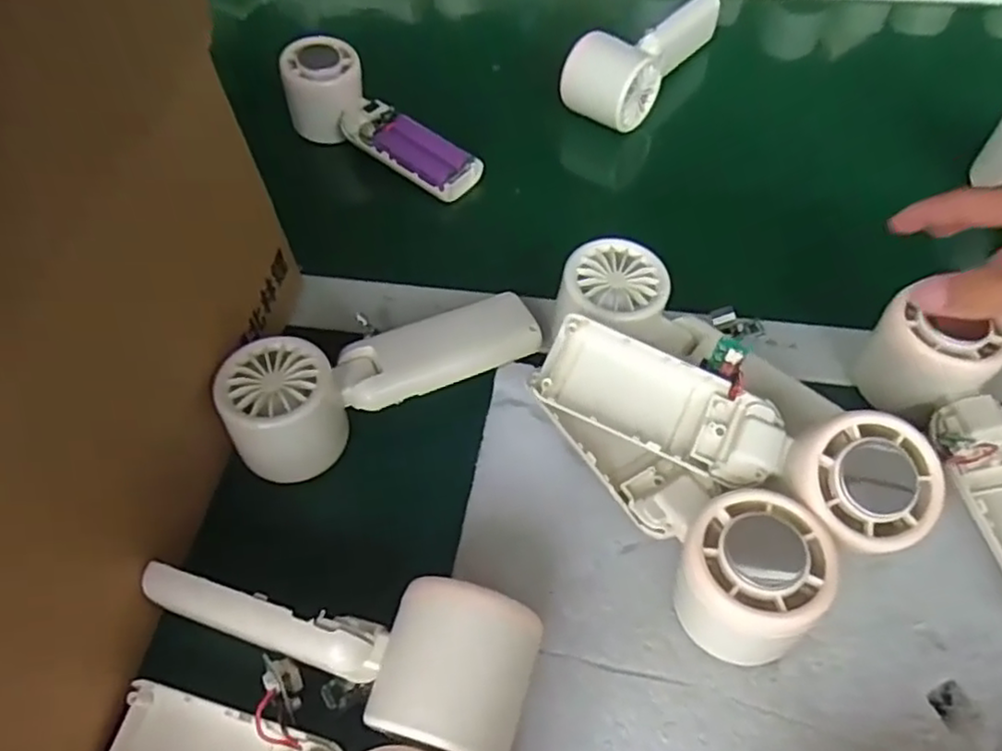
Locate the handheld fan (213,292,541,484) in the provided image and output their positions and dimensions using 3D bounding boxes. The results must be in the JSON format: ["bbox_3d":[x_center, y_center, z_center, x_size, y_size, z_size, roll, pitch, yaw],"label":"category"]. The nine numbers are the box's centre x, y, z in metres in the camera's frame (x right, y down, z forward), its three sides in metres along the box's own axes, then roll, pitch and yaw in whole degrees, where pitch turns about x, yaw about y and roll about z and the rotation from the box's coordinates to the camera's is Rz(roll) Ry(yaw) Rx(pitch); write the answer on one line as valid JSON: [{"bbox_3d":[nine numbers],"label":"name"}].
[{"bbox_3d":[-0.060,-0.004,0.360,0.161,0.053,0.057,-29,58,-17],"label":"handheld fan"}]

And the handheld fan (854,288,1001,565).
[{"bbox_3d":[0.226,0.039,0.324,0.056,0.053,0.156,-17,66,-9],"label":"handheld fan"}]

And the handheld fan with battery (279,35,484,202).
[{"bbox_3d":[-0.089,-0.181,0.503,0.164,0.041,0.054,37,63,9],"label":"handheld fan with battery"}]

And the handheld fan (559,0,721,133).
[{"bbox_3d":[0.109,-0.254,0.535,0.062,0.046,0.159,26,60,20],"label":"handheld fan"}]

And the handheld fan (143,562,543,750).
[{"bbox_3d":[-0.069,0.107,0.273,0.162,0.054,0.054,8,55,9],"label":"handheld fan"}]

